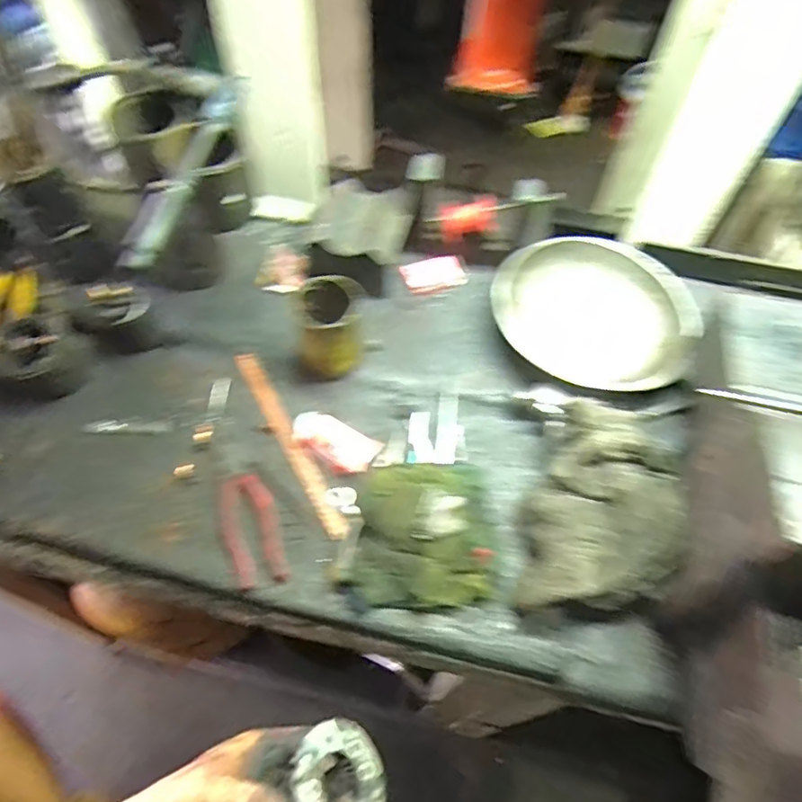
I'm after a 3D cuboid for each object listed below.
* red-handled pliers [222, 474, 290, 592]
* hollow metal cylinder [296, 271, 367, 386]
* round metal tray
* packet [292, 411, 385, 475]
[{"bbox_3d":[-0.163,0.139,0.594,0.056,0.019,0.116,-13,60,-10],"label":"red-handled pliers"},{"bbox_3d":[-0.084,-0.095,0.670,0.077,0.107,0.089,2,58,-1],"label":"hollow metal cylinder"},{"bbox_3d":[0.252,-0.123,0.718,0.251,0.019,0.232,1,58,-2],"label":"round metal tray"},{"bbox_3d":[-0.078,0.050,0.641,0.101,0.029,0.048,25,60,13],"label":"packet"}]

